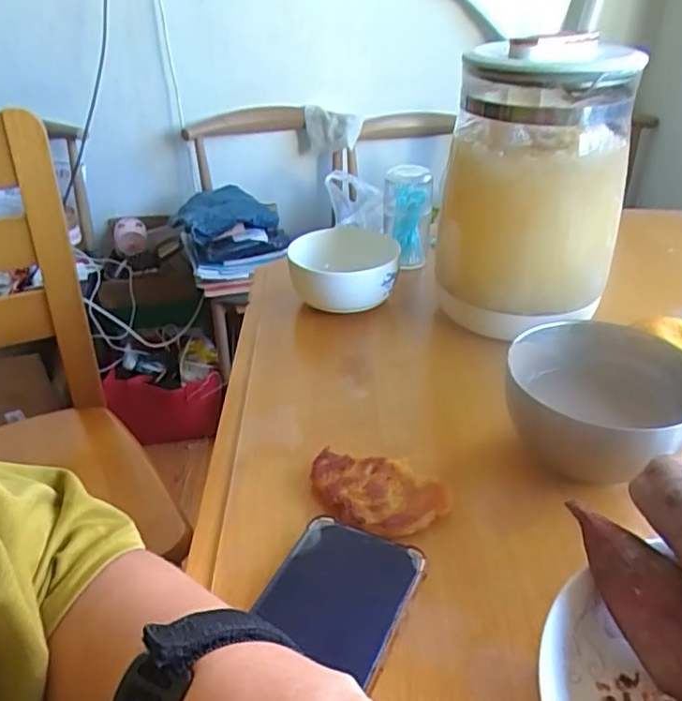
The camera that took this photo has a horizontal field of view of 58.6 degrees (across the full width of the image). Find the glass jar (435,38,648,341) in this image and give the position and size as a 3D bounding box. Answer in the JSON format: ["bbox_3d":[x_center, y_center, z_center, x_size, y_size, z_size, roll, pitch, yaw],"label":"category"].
[{"bbox_3d":[0.154,-0.120,0.495,0.126,0.230,0.130,-1,33,1],"label":"glass jar"}]

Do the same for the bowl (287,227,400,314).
[{"bbox_3d":[0.002,-0.075,0.586,0.101,0.062,0.102,-1,33,1],"label":"bowl"}]

